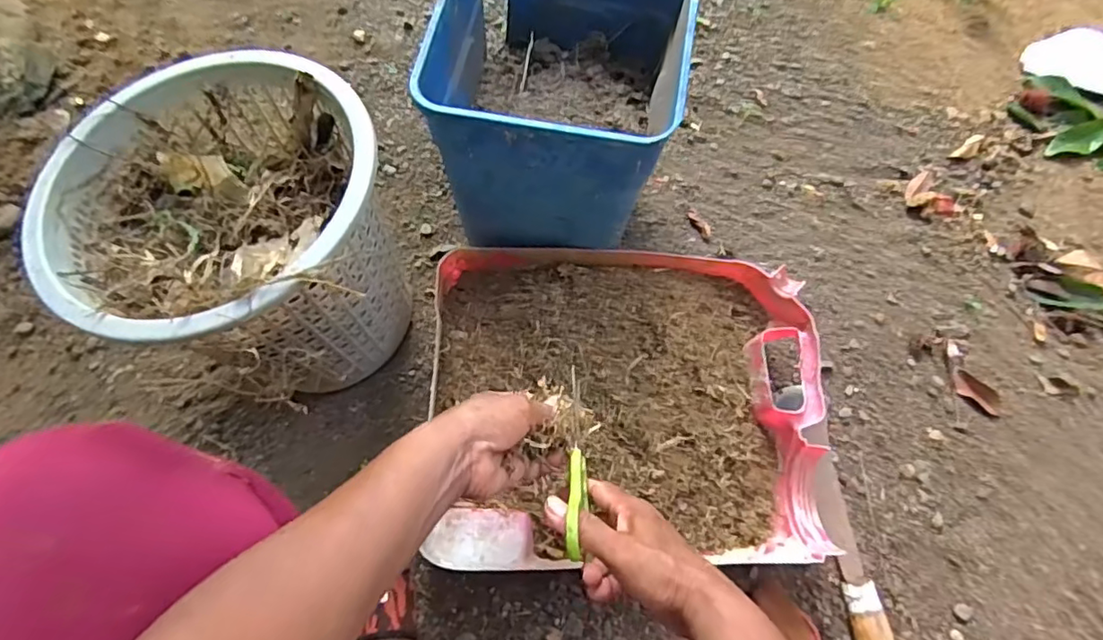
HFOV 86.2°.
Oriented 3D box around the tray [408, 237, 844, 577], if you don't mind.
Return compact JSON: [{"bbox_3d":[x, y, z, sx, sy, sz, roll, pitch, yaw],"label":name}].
[{"bbox_3d":[0.088,0.089,0.668,0.428,0.086,0.343,0,68,-1],"label":"tray"}]

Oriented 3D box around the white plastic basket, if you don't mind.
[{"bbox_3d":[-0.299,-0.077,0.602,0.281,0.255,0.275,0,70,-1],"label":"white plastic basket"}]

